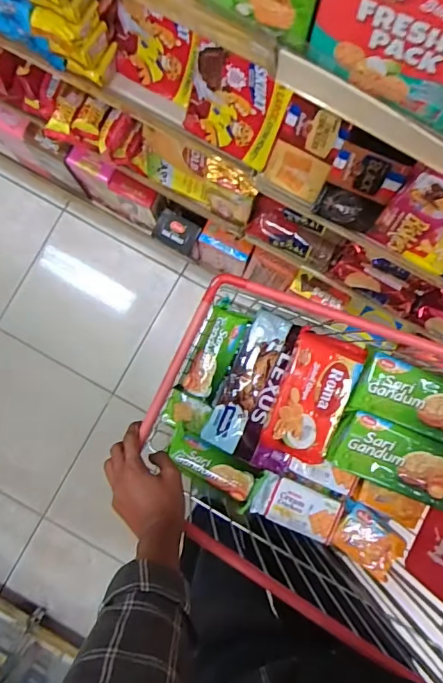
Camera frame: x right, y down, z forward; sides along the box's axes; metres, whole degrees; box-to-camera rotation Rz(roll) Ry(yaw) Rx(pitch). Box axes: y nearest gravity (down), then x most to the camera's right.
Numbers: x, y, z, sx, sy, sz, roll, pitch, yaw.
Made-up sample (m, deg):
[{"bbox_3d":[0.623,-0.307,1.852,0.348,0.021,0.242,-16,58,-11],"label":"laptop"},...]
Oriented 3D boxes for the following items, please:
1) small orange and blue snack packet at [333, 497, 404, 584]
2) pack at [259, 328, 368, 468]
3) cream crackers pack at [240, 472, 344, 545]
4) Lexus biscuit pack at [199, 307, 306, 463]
[{"bbox_3d":[0.247,0.336,0.784,0.125,0.021,0.085,39,88,3],"label":"small orange and blue snack packet"},{"bbox_3d":[0.148,0.089,0.744,0.107,0.042,0.198,20,88,2],"label":"pack"},{"bbox_3d":[0.124,0.277,0.770,0.152,0.030,0.075,22,88,2],"label":"cream crackers pack"},{"bbox_3d":[0.050,0.071,0.768,0.092,0.041,0.234,21,88,2],"label":"Lexus biscuit pack"}]

